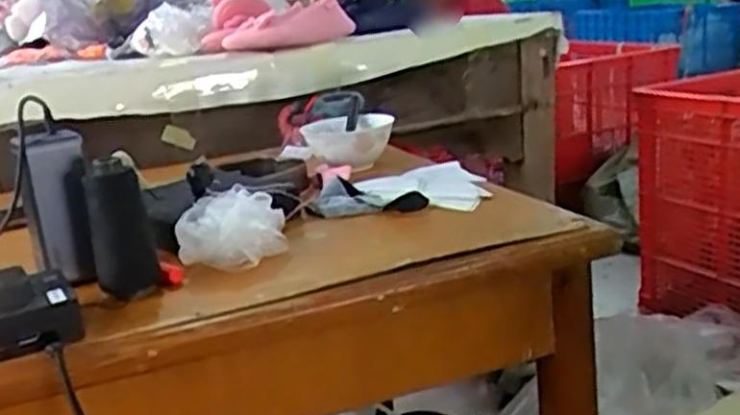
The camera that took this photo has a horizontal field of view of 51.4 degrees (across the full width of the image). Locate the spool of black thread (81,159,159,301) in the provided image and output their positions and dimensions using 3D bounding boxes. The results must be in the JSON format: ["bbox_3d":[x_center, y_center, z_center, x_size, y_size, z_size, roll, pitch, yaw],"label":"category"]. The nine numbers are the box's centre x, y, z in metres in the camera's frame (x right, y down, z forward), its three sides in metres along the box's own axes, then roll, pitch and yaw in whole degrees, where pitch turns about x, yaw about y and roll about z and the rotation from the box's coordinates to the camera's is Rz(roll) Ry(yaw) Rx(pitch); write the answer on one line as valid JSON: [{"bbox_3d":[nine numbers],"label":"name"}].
[{"bbox_3d":[-0.205,0.016,0.627,0.049,0.105,0.041,-10,17,-17],"label":"spool of black thread"}]

